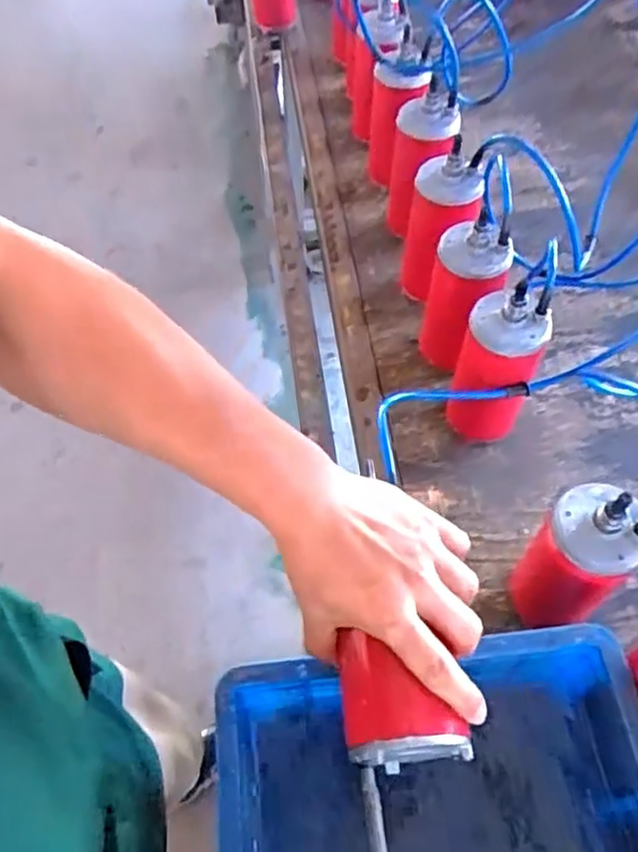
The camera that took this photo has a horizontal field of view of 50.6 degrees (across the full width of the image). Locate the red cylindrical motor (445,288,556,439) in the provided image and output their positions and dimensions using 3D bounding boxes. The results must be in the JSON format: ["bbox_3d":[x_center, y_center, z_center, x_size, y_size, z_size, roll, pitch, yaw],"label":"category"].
[{"bbox_3d":[0.180,-0.052,0.697,0.077,0.186,0.065,22,60,14],"label":"red cylindrical motor"}]

